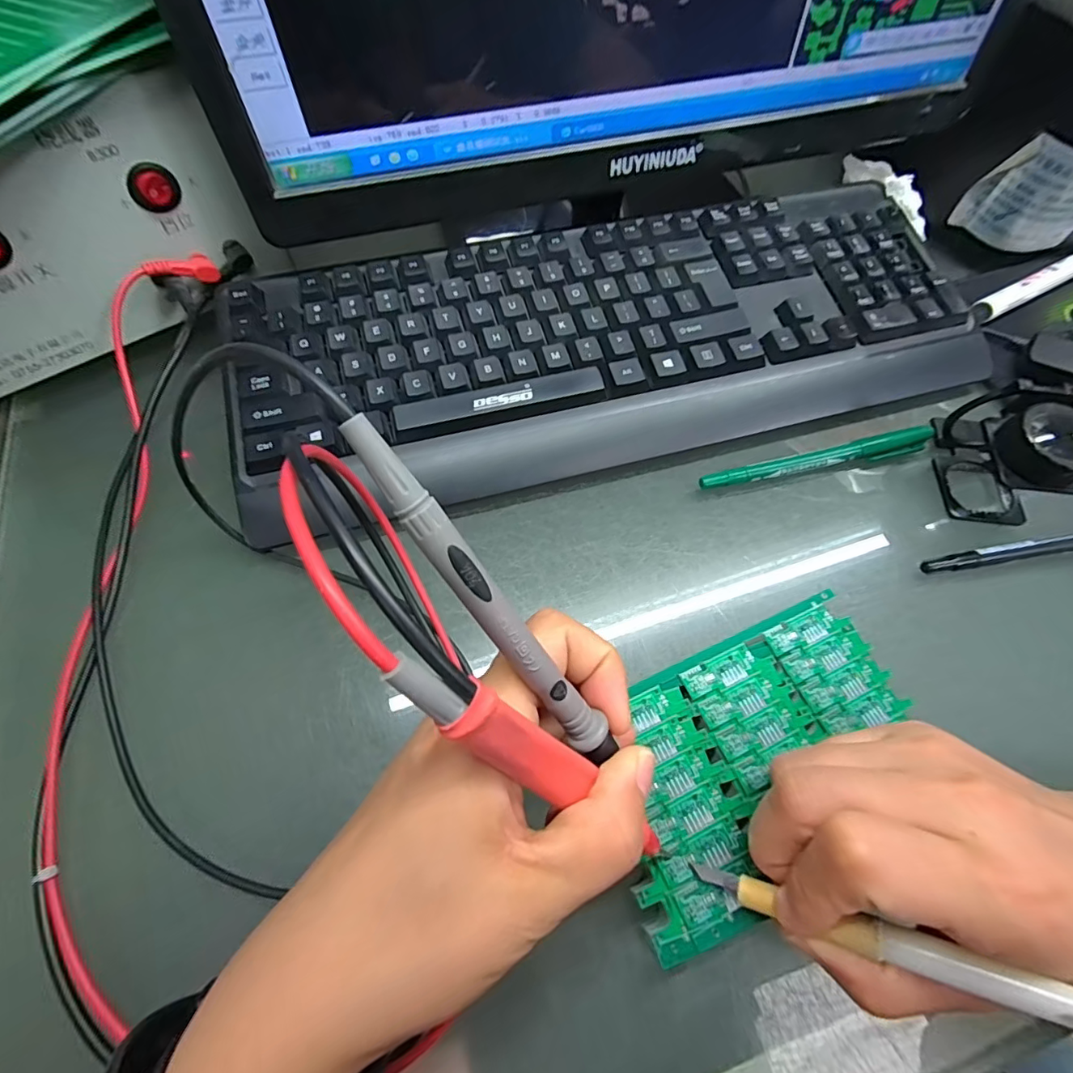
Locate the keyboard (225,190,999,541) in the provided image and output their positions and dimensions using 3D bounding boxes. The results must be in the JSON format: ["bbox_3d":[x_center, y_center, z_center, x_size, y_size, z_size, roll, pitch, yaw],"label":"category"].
[{"bbox_3d":[0.047,-0.117,0.299,0.428,0.045,0.155,-15,65,-9],"label":"keyboard"}]

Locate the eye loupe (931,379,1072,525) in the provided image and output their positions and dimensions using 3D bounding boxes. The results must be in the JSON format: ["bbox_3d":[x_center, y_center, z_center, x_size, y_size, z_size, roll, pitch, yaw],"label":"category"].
[{"bbox_3d":[0.248,-0.047,0.259,0.048,0.054,0.066,15,64,5],"label":"eye loupe"}]

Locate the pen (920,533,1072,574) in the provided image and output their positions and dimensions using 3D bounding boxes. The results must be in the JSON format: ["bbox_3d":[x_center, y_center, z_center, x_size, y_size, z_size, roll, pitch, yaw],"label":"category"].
[{"bbox_3d":[0.267,0.006,0.262,0.137,0.012,0.013,-9,64,-6],"label":"pen"}]

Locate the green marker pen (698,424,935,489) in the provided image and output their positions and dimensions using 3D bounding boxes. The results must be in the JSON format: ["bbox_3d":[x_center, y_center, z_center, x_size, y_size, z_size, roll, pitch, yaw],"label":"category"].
[{"bbox_3d":[0.160,-0.042,0.284,0.143,0.011,0.012,-13,65,-8],"label":"green marker pen"}]

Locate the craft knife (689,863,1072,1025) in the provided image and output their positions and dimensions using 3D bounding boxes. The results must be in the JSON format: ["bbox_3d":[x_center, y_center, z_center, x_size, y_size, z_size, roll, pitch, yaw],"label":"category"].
[{"bbox_3d":[0.119,0.121,0.140,0.147,0.009,0.008,-1,58,35],"label":"craft knife"}]

